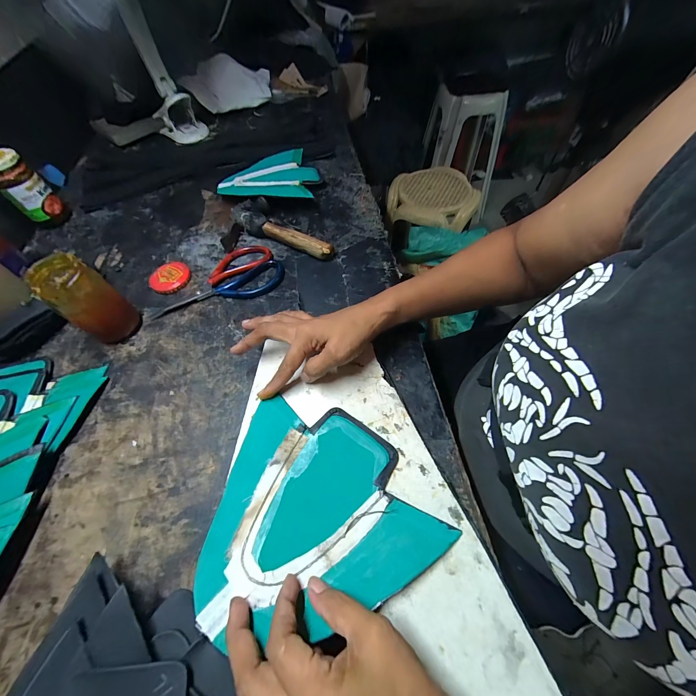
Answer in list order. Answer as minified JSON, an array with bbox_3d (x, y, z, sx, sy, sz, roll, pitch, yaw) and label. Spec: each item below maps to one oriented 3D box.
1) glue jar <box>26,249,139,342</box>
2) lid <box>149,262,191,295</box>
[{"bbox_3d":[-0.323,-0.057,0.371,0.059,0.111,0.059,-1,59,2],"label":"glue jar"},{"bbox_3d":[-0.272,-0.107,0.453,0.060,0.011,0.053,-38,64,-18],"label":"lid"}]

